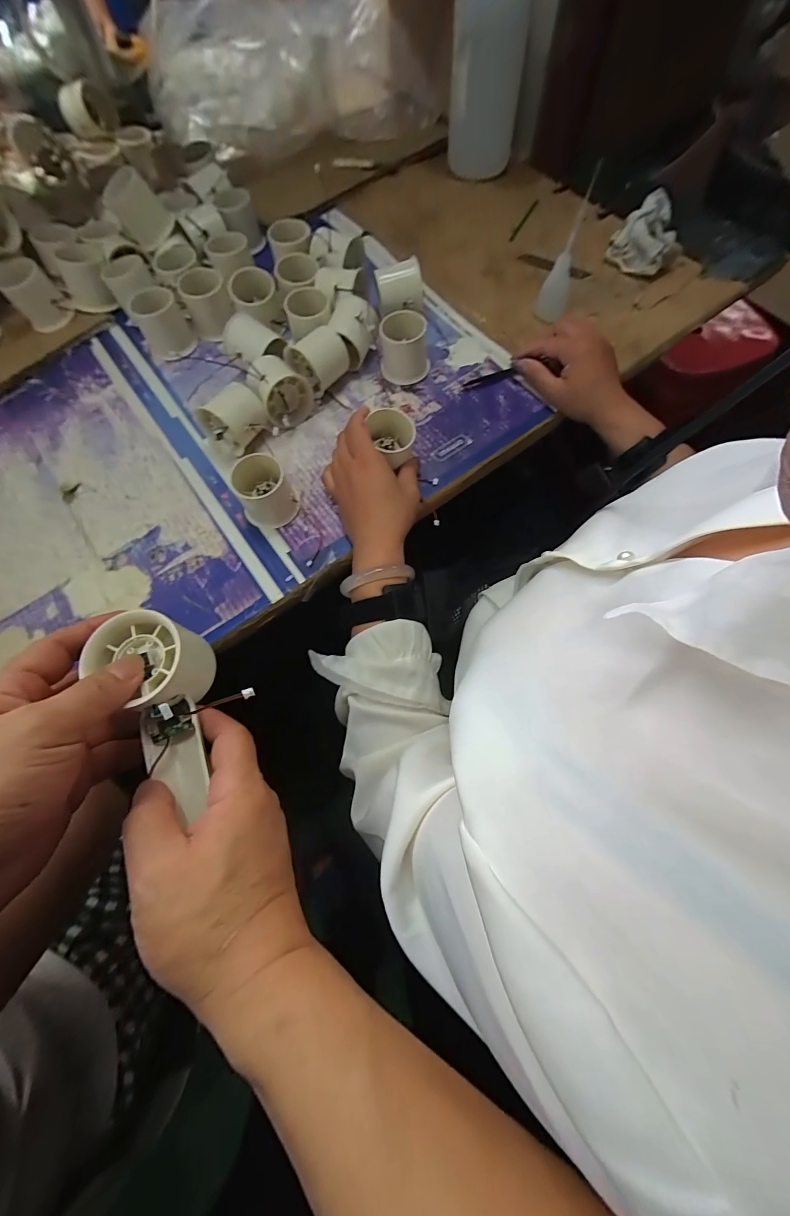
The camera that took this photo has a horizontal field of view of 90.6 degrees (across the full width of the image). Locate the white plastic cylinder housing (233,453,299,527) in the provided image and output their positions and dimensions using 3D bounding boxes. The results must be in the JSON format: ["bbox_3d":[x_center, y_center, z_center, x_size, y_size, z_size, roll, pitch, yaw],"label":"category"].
[{"bbox_3d":[-0.131,-0.115,0.390,0.051,0.048,0.053,0,72,1],"label":"white plastic cylinder housing"}]

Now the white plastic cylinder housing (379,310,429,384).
[{"bbox_3d":[0.011,-0.297,0.448,0.054,0.051,0.051,-5,72,0],"label":"white plastic cylinder housing"}]

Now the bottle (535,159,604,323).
[{"bbox_3d":[0.191,-0.390,0.435,0.032,0.125,0.041,18,73,7],"label":"bottle"}]

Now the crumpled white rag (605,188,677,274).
[{"bbox_3d":[0.324,-0.484,0.504,0.074,0.045,0.094,28,74,10],"label":"crumpled white rag"}]

